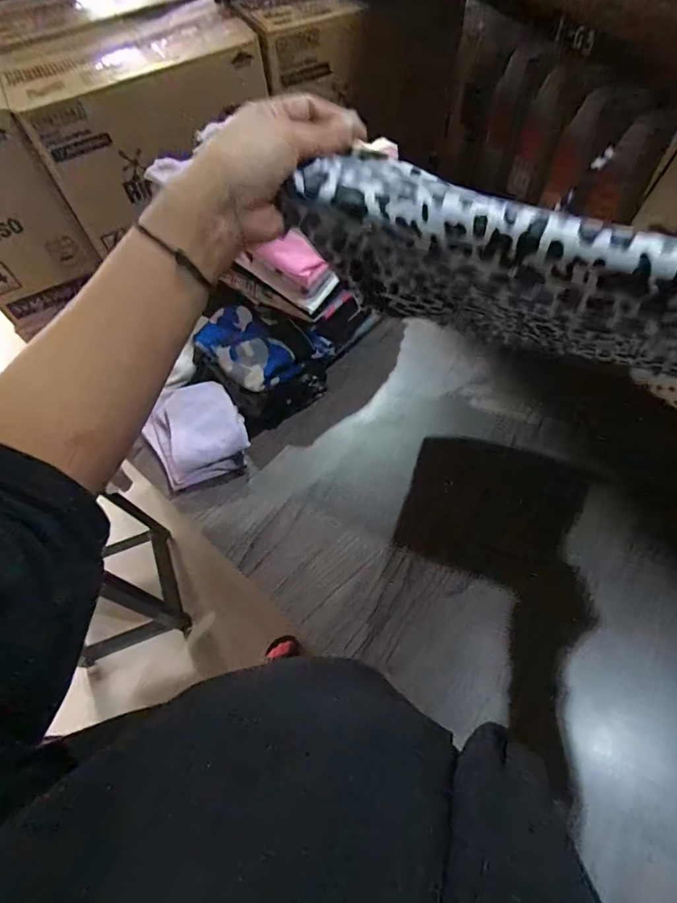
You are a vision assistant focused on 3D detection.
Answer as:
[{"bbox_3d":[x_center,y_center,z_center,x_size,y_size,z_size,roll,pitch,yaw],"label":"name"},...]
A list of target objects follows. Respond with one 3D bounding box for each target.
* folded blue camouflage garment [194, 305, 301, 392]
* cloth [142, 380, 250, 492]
[{"bbox_3d":[-0.139,-0.153,0.687,0.086,0.035,0.174,-38,65,-16],"label":"folded blue camouflage garment"},{"bbox_3d":[-0.206,-0.025,0.676,0.130,0.063,0.138,-30,64,-13],"label":"cloth"}]

